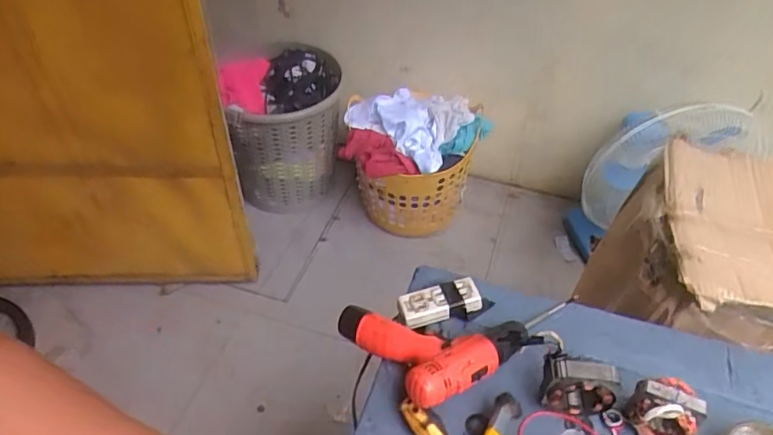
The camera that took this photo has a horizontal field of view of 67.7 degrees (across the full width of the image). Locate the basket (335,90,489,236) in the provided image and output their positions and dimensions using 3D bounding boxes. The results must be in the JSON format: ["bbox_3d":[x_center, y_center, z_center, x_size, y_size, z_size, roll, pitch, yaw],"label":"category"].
[{"bbox_3d":[0.072,-0.151,1.684,0.376,0.362,0.294,19,47,17],"label":"basket"}]

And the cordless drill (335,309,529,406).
[{"bbox_3d":[0.058,0.143,0.741,0.168,0.073,0.204,-27,51,-26],"label":"cordless drill"}]

